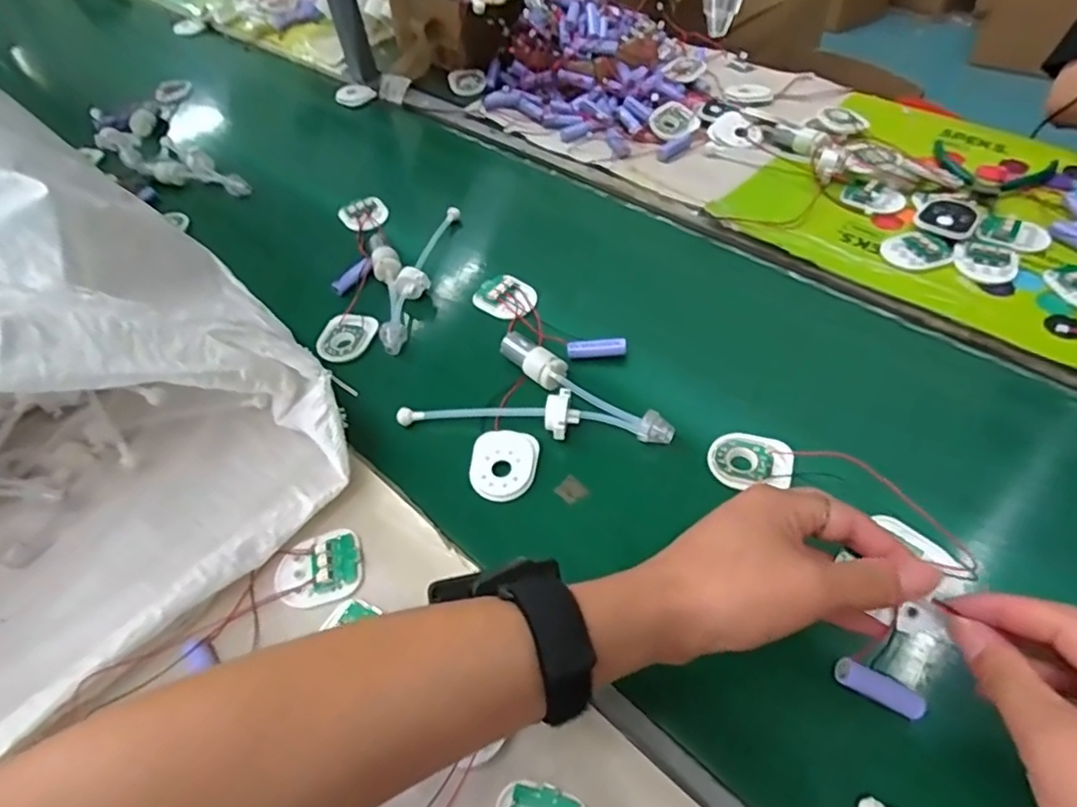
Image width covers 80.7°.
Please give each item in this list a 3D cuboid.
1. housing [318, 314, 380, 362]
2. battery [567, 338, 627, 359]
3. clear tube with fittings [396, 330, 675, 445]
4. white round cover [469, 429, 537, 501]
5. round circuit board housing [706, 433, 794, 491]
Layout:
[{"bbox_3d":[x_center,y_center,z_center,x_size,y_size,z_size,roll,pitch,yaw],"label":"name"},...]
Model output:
[{"bbox_3d":[-0.174,-0.061,0.575,0.049,0.006,0.051,-3,51,4],"label":"housing"},{"bbox_3d":[0.050,-0.045,0.530,0.048,0.014,0.015,-4,50,15],"label":"battery"},{"bbox_3d":[0.001,-0.015,0.504,0.207,0.025,0.090,5,52,11],"label":"clear tube with fittings"},{"bbox_3d":[-0.025,0.044,0.469,0.047,0.007,0.056,-2,51,6],"label":"white round cover"},{"bbox_3d":[0.152,0.041,0.453,0.057,0.006,0.047,9,53,14],"label":"round circuit board housing"}]

